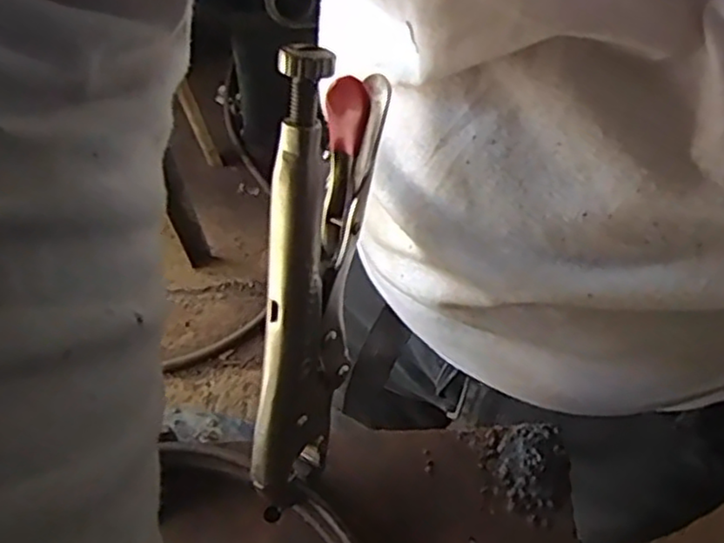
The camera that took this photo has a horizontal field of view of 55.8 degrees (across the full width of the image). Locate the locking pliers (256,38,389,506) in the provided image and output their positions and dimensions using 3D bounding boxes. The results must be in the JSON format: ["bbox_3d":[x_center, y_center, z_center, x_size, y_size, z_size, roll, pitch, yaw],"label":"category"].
[{"bbox_3d":[-0.018,0.010,0.243,0.020,0.172,0.047,16,27,14],"label":"locking pliers"}]

